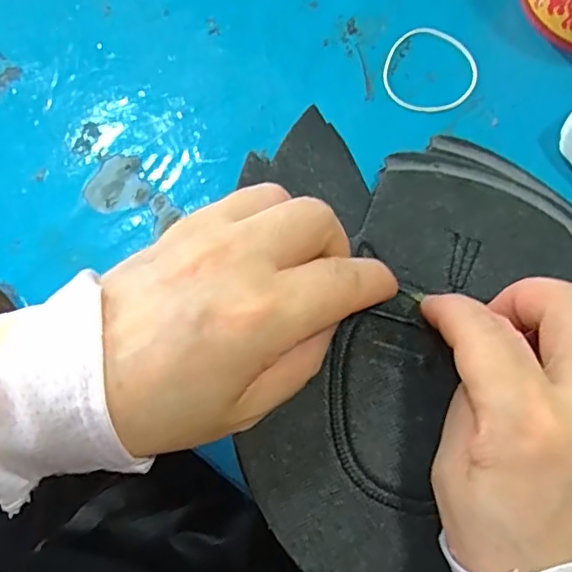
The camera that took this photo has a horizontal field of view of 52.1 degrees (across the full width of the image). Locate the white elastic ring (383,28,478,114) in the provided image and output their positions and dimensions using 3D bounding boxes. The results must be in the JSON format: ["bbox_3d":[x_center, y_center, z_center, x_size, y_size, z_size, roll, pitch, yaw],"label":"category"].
[{"bbox_3d":[0.086,-0.129,0.351,0.055,0.005,0.057,0,73,1],"label":"white elastic ring"}]

